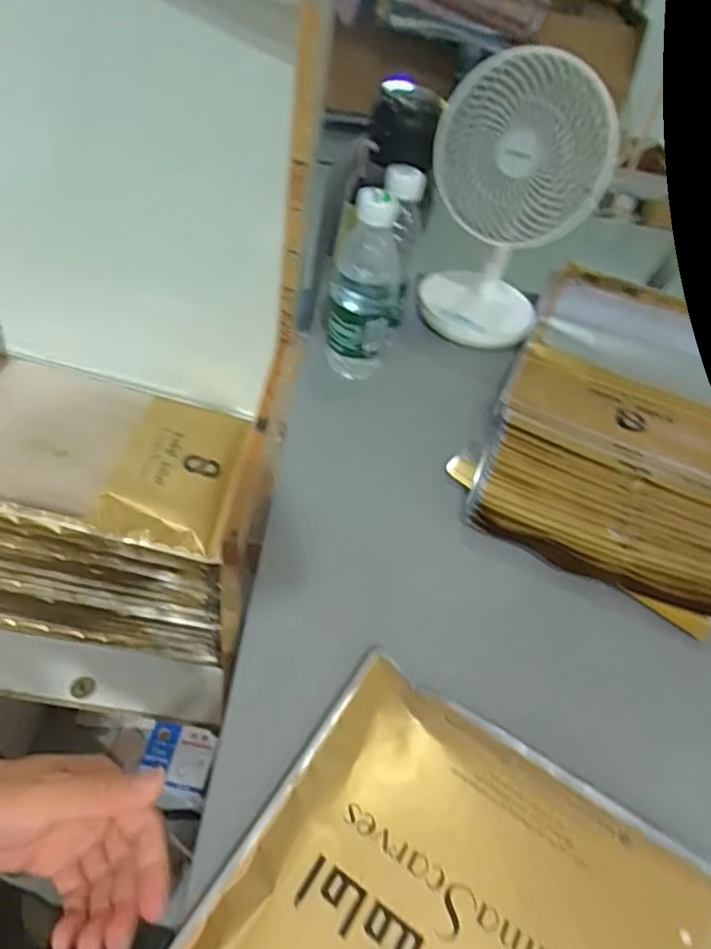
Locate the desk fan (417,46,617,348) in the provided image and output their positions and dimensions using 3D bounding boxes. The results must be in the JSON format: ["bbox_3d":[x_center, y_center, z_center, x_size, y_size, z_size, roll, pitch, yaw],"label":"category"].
[{"bbox_3d":[0.149,-0.276,0.624,0.150,0.251,0.117,6,48,-6],"label":"desk fan"}]

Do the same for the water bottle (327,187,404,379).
[{"bbox_3d":[0.009,-0.178,0.575,0.061,0.170,0.061,10,47,-2],"label":"water bottle"}]

